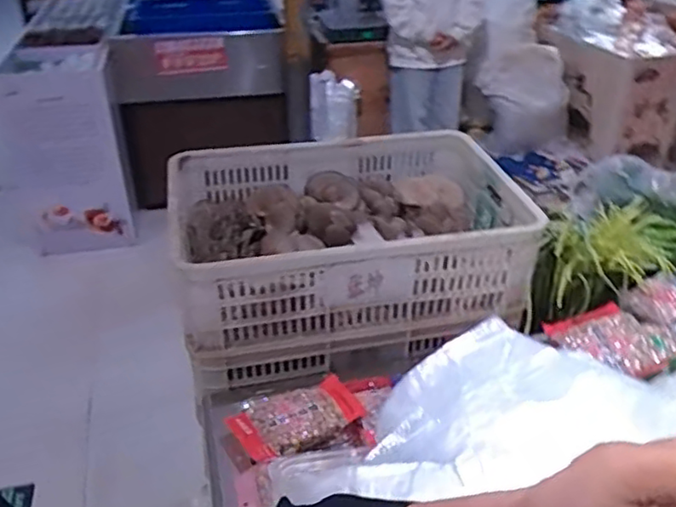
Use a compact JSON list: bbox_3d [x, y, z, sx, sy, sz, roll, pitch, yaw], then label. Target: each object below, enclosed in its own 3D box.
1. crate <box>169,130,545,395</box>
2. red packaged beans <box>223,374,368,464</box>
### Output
[{"bbox_3d":[0.018,-0.016,1.180,0.590,0.248,0.390,-8,34,-11],"label":"crate"},{"bbox_3d":[-0.053,0.241,0.928,0.188,0.032,0.108,-20,38,-27],"label":"red packaged beans"}]

